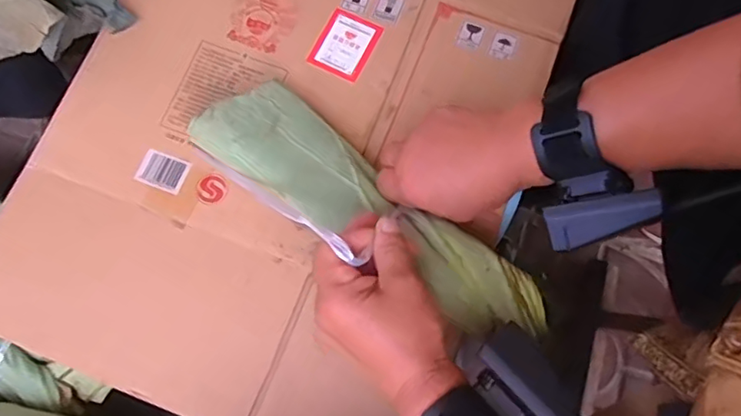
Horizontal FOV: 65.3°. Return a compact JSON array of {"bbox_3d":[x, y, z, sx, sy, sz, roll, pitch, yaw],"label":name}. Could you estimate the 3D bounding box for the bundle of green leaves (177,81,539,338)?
[{"bbox_3d":[0.000,-0.005,0.427,0.283,0.032,0.077,35,76,14],"label":"bundle of green leaves"}]

